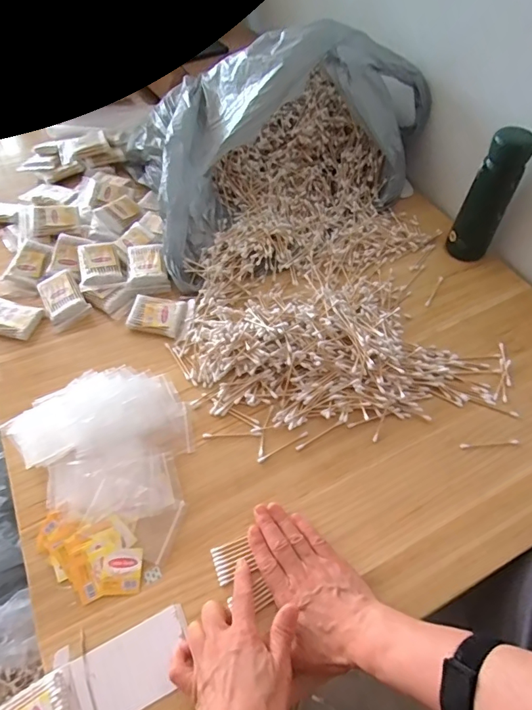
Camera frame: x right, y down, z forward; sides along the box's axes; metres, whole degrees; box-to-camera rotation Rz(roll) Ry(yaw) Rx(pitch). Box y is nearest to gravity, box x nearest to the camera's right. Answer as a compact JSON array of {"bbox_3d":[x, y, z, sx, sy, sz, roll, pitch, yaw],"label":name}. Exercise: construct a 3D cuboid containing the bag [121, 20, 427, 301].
[{"bbox_3d":[0.005,-0.345,0.707,0.449,0.184,0.358,-24,59,-15],"label":"bag"}]

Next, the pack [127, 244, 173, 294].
[{"bbox_3d":[-0.173,-0.129,0.665,0.058,0.029,0.077,-10,56,-5],"label":"pack"}]

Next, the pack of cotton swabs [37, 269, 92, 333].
[{"bbox_3d":[-0.289,-0.082,0.633,0.057,0.014,0.085,-33,74,-6],"label":"pack of cotton swabs"}]

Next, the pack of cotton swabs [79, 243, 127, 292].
[{"bbox_3d":[-0.244,-0.133,0.654,0.059,0.016,0.081,-18,57,-10],"label":"pack of cotton swabs"}]

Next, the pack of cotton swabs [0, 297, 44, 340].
[{"bbox_3d":[-0.361,-0.052,0.619,0.095,0.019,0.059,9,56,8],"label":"pack of cotton swabs"}]

